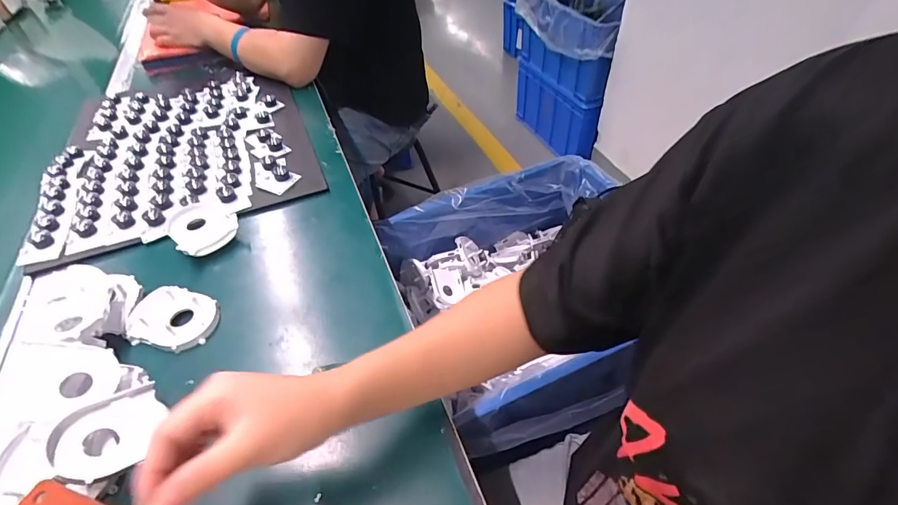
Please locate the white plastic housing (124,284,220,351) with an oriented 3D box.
[{"bbox_3d":[-0.282,0.067,0.447,0.079,0.020,0.064,7,47,10],"label":"white plastic housing"}]

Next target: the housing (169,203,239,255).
[{"bbox_3d":[-0.302,-0.031,0.533,0.070,0.018,0.083,-32,52,-24],"label":"housing"}]

